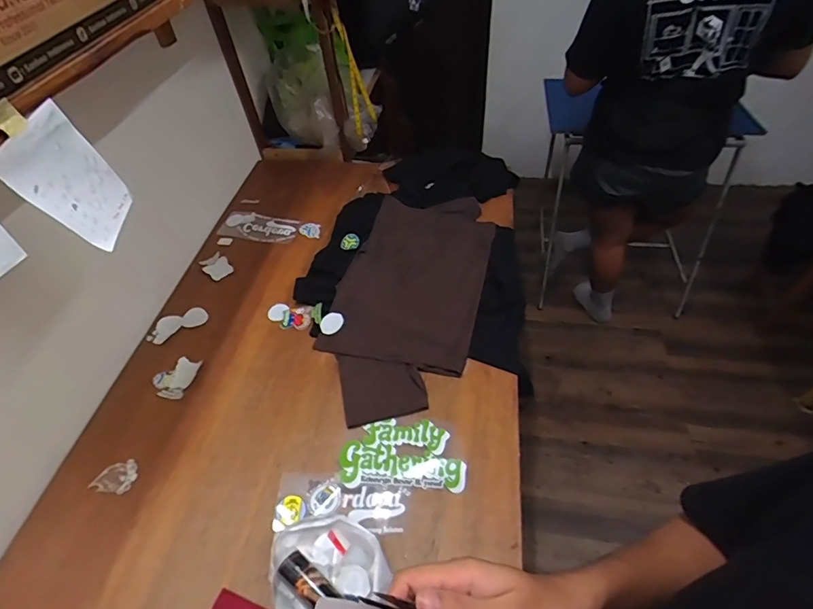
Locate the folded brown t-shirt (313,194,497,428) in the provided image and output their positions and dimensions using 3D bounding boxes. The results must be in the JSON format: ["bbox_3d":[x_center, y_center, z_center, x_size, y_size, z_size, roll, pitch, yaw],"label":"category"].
[{"bbox_3d":[0.011,-0.041,1.128,0.338,0.021,0.689,10,52,14],"label":"folded brown t-shirt"}]

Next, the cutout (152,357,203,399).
[{"bbox_3d":[-0.524,0.164,1.024,0.083,0.017,0.102,8,52,13],"label":"cutout"}]

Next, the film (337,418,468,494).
[{"bbox_3d":[-0.004,0.284,0.876,0.235,0.011,0.134,1,49,8],"label":"film"}]

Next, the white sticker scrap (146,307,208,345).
[{"bbox_3d":[-0.578,0.044,1.131,0.145,0.016,0.076,-28,53,-16],"label":"white sticker scrap"}]

